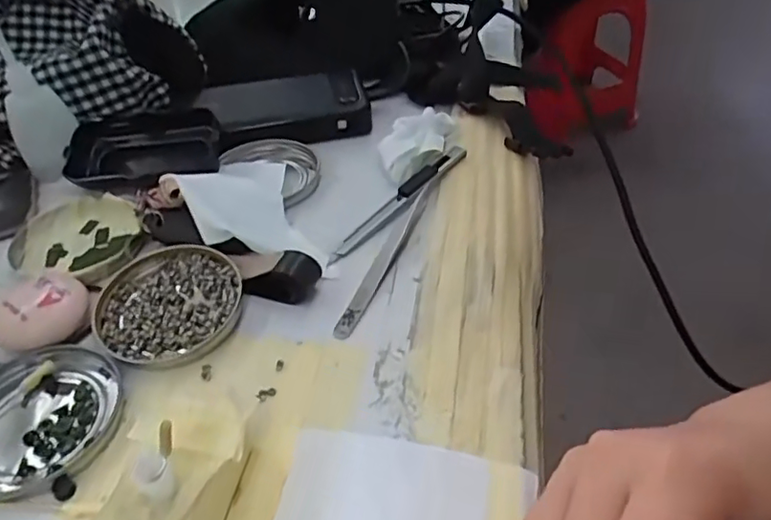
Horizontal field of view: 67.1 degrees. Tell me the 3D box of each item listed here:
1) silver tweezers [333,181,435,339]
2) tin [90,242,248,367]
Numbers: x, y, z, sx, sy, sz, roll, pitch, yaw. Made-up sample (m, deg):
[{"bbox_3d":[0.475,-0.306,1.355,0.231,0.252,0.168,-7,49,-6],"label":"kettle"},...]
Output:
[{"bbox_3d":[0.003,-0.006,0.355,0.011,0.004,0.140,14,46,18],"label":"silver tweezers"},{"bbox_3d":[-0.121,0.024,0.324,0.077,0.014,0.076,-2,43,2],"label":"tin"}]

